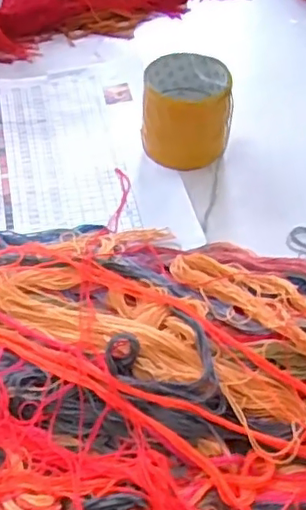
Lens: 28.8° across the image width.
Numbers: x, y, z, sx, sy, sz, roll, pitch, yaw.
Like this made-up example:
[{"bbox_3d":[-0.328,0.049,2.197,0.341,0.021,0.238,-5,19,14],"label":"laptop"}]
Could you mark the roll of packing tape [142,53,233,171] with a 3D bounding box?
[{"bbox_3d":[0.032,-0.140,0.582,0.083,0.074,0.091,0,51,0],"label":"roll of packing tape"}]

